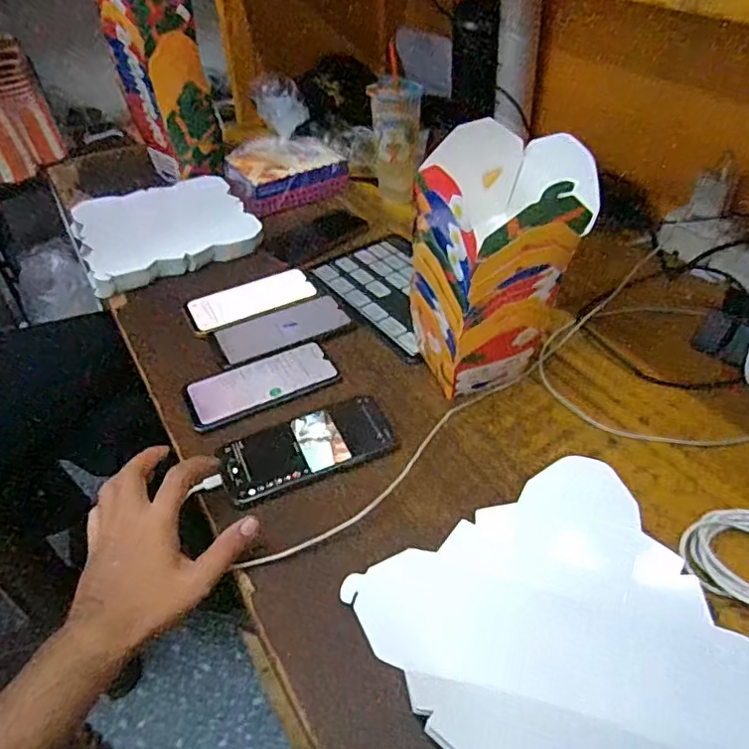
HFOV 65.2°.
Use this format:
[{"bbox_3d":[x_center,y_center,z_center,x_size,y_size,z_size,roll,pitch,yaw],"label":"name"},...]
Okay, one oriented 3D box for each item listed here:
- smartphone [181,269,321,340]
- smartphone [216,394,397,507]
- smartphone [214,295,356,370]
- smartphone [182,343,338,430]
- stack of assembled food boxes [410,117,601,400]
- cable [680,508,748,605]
[{"bbox_3d":[-0.163,-0.098,0.773,0.167,0.007,0.088,-24,48,-20],"label":"smartphone"},{"bbox_3d":[-0.068,0.069,0.584,0.167,0.007,0.083,-19,46,-16],"label":"smartphone"},{"bbox_3d":[-0.112,-0.056,0.718,0.162,0.004,0.083,-22,47,-19],"label":"smartphone"},{"bbox_3d":[-0.128,0.006,0.654,0.162,0.004,0.080,-20,46,-17],"label":"smartphone"},{"bbox_3d":[0.109,-0.082,0.554,0.115,0.257,0.129,-24,48,-20],"label":"stack of assembled food boxes"},{"bbox_3d":[0.302,0.143,0.464,0.097,0.041,0.086,22,49,24],"label":"cable"}]

